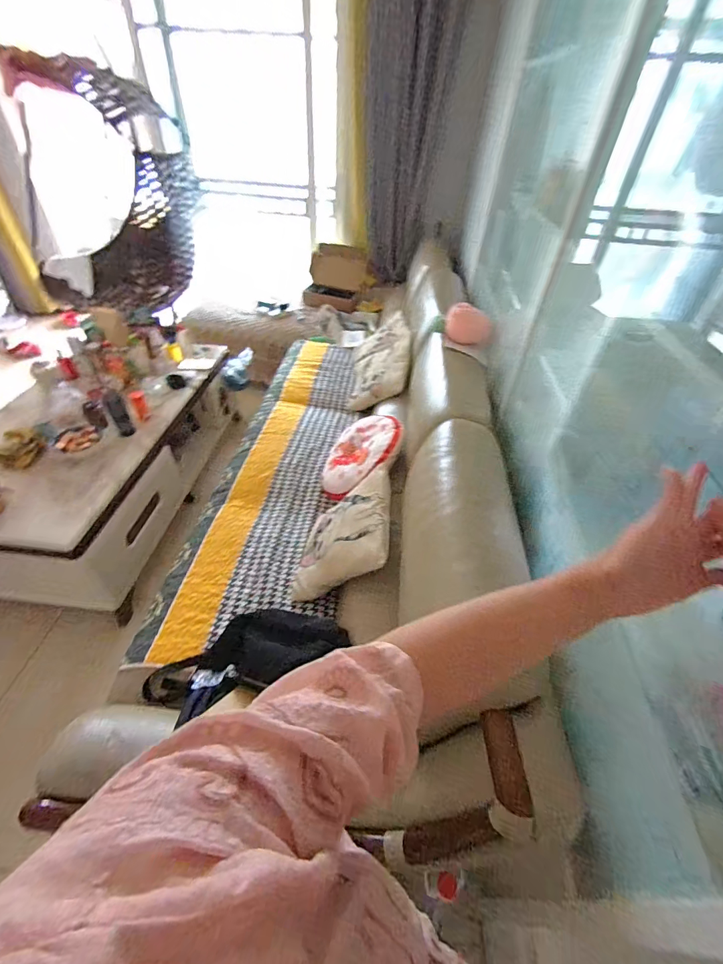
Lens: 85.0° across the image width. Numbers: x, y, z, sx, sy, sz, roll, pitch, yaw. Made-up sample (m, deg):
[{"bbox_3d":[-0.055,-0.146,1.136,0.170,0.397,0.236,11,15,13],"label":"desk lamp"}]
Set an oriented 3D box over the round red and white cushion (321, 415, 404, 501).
[{"bbox_3d":[0.011,-0.090,1.454,0.335,0.090,0.359,-10,50,41],"label":"round red and white cushion"}]

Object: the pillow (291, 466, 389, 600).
[{"bbox_3d":[-0.055,0.158,1.206,0.353,0.099,0.356,-29,39,28],"label":"pillow"}]

